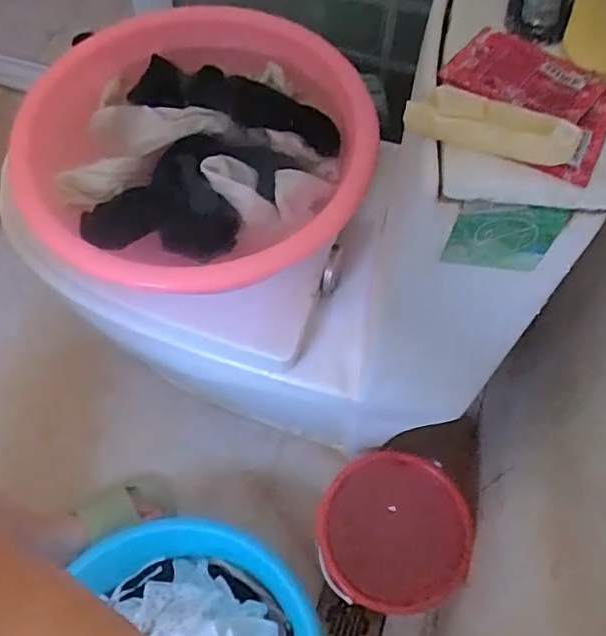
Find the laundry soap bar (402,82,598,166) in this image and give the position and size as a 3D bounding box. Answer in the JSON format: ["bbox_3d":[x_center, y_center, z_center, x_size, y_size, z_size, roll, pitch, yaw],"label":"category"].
[{"bbox_3d":[0.111,-0.111,0.343,0.102,0.023,0.027,20,64,10],"label":"laundry soap bar"}]

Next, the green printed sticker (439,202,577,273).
[{"bbox_3d":[0.125,-0.050,0.378,0.063,0.069,0.004,6,62,3],"label":"green printed sticker"}]

